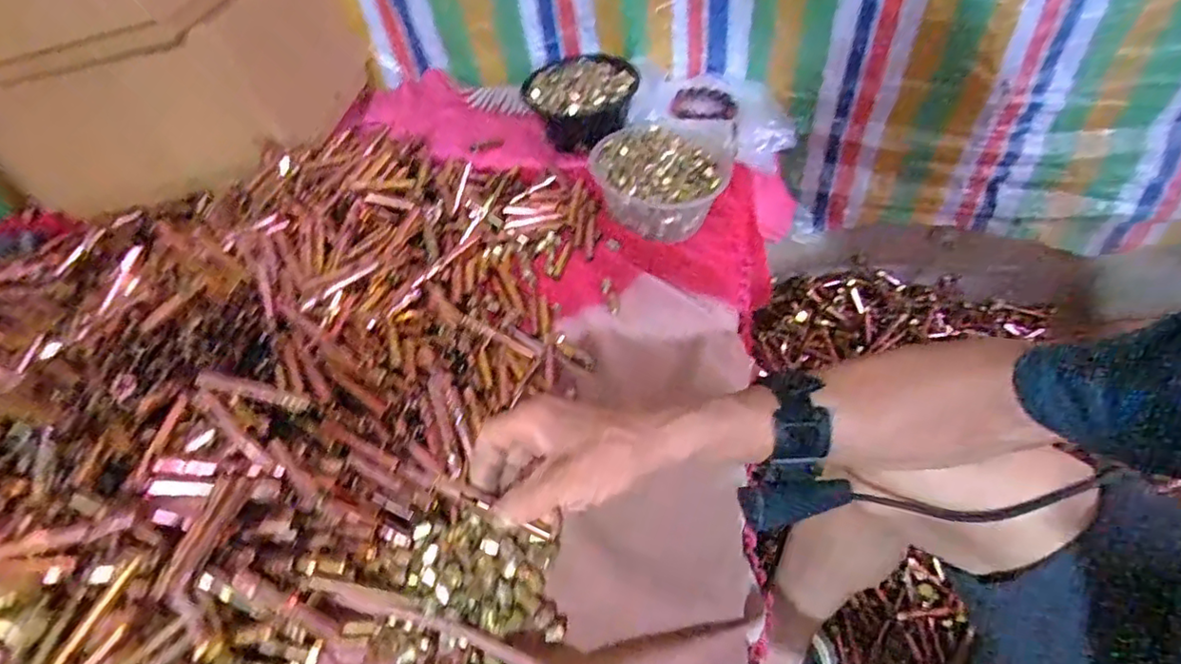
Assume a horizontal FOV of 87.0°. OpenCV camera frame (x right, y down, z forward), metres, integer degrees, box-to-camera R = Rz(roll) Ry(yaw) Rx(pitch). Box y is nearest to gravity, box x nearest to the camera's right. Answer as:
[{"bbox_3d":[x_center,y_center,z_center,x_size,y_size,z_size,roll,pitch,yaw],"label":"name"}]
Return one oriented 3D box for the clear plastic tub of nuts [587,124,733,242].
[{"bbox_3d":[0.079,-0.187,0.749,0.152,0.080,0.155,-3,48,3],"label":"clear plastic tub of nuts"}]

